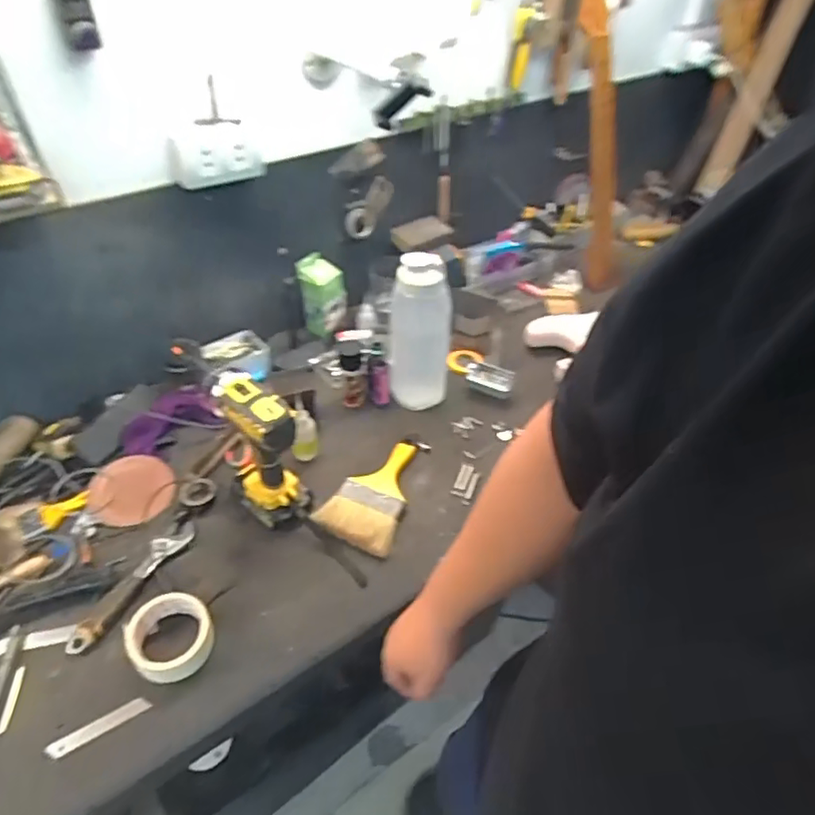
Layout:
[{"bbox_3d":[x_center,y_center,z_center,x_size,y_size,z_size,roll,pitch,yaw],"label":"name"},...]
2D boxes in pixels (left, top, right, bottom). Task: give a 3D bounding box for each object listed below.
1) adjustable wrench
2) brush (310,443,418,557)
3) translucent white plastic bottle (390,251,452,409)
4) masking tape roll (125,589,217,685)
[{"bbox_3d":[-0.350,0.221,0.787,0.035,0.020,0.202,20,47,18],"label":"adjustable wrench"},{"bbox_3d":[-0.042,0.120,0.908,0.114,0.021,0.195,19,47,17],"label":"brush"},{"bbox_3d":[0.023,-0.127,0.991,0.097,0.256,0.082,3,44,2],"label":"translucent white plastic bottle"},{"bbox_3d":[-0.281,0.271,0.729,0.094,0.040,0.092,1,44,-1],"label":"masking tape roll"}]

